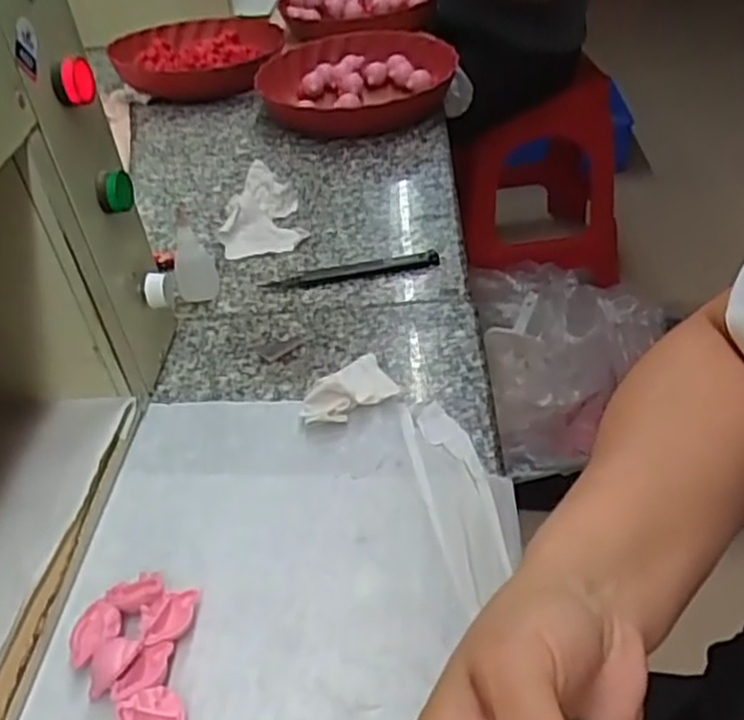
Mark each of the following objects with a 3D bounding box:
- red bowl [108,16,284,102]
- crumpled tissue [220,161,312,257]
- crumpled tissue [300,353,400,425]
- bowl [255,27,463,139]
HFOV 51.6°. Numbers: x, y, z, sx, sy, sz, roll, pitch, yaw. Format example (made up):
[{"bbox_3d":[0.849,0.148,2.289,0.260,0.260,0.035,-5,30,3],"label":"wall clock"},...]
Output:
[{"bbox_3d":[-0.232,-0.399,1.013,0.208,0.069,0.191,-2,40,2],"label":"red bowl"},{"bbox_3d":[-0.112,-0.151,0.753,0.077,0.025,0.132,-13,40,-7],"label":"crumpled tissue"},{"bbox_3d":[-0.012,0.023,0.540,0.044,0.019,0.076,27,50,34],"label":"crumpled tissue"},{"bbox_3d":[-0.010,-0.327,0.921,0.231,0.056,0.230,-2,40,2],"label":"bowl"}]

